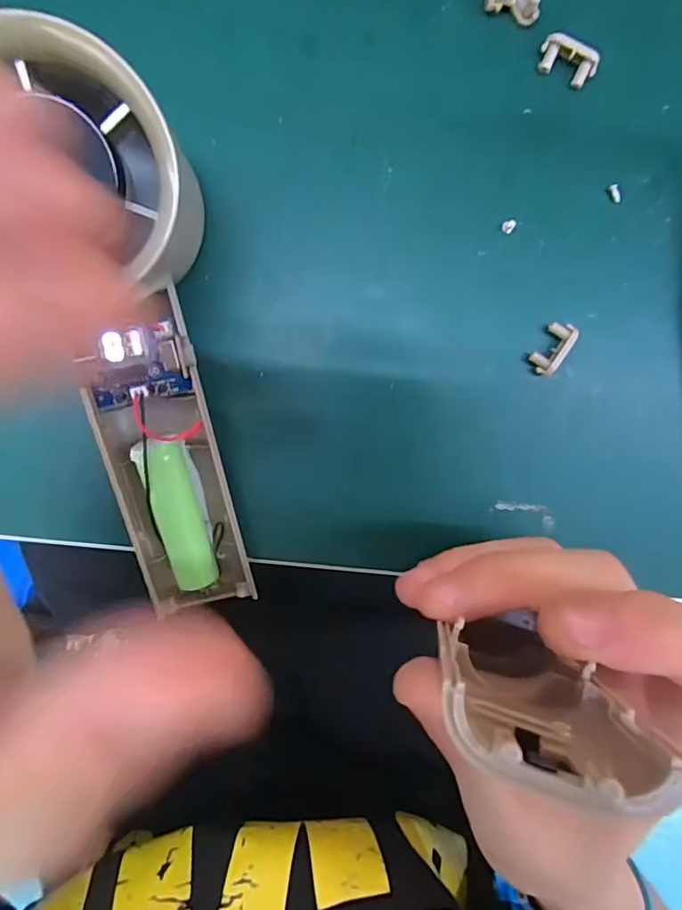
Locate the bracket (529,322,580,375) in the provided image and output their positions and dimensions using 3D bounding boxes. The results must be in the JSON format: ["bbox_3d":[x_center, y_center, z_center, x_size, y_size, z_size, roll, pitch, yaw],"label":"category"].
[{"bbox_3d":[0.074,-0.038,0.180,0.009,0.008,0.019,31,95,-7],"label":"bracket"}]

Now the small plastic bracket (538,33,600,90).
[{"bbox_3d":[0.076,-0.130,0.169,0.020,0.007,0.009,21,94,-6],"label":"small plastic bracket"}]

